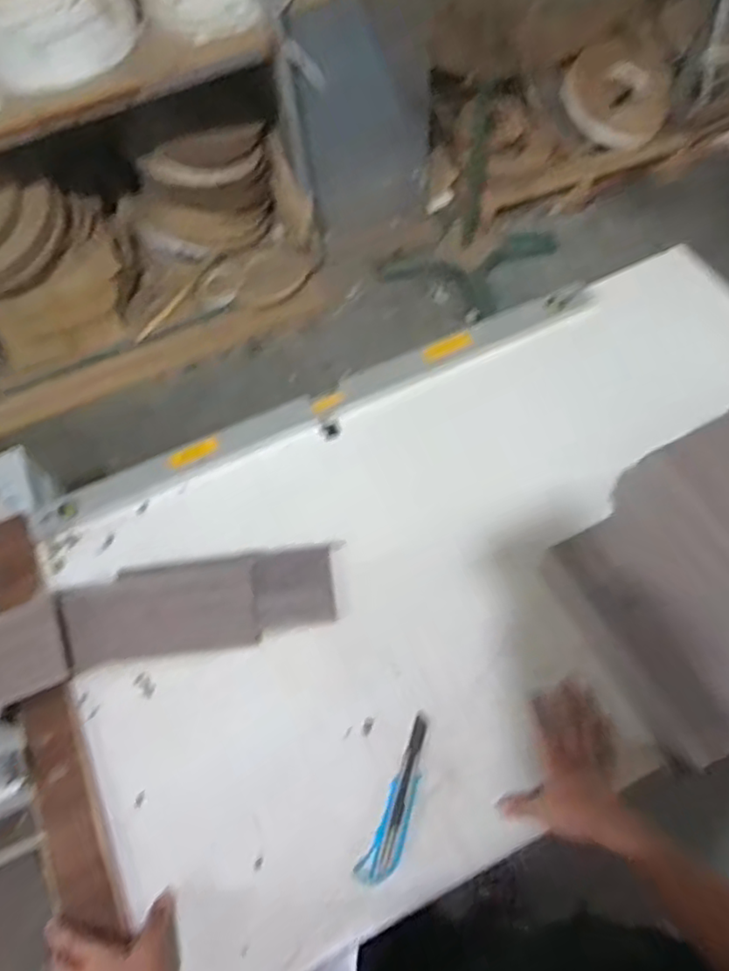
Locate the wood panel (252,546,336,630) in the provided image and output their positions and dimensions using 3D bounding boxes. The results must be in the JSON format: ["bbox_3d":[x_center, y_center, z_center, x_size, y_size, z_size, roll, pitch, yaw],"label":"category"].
[{"bbox_3d":[-0.098,0.142,0.904,0.108,0.006,0.109,-4,70,-12],"label":"wood panel"}]

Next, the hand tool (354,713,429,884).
[{"bbox_3d":[0.047,0.372,0.772,0.040,0.030,0.192,21,64,15],"label":"hand tool"}]

